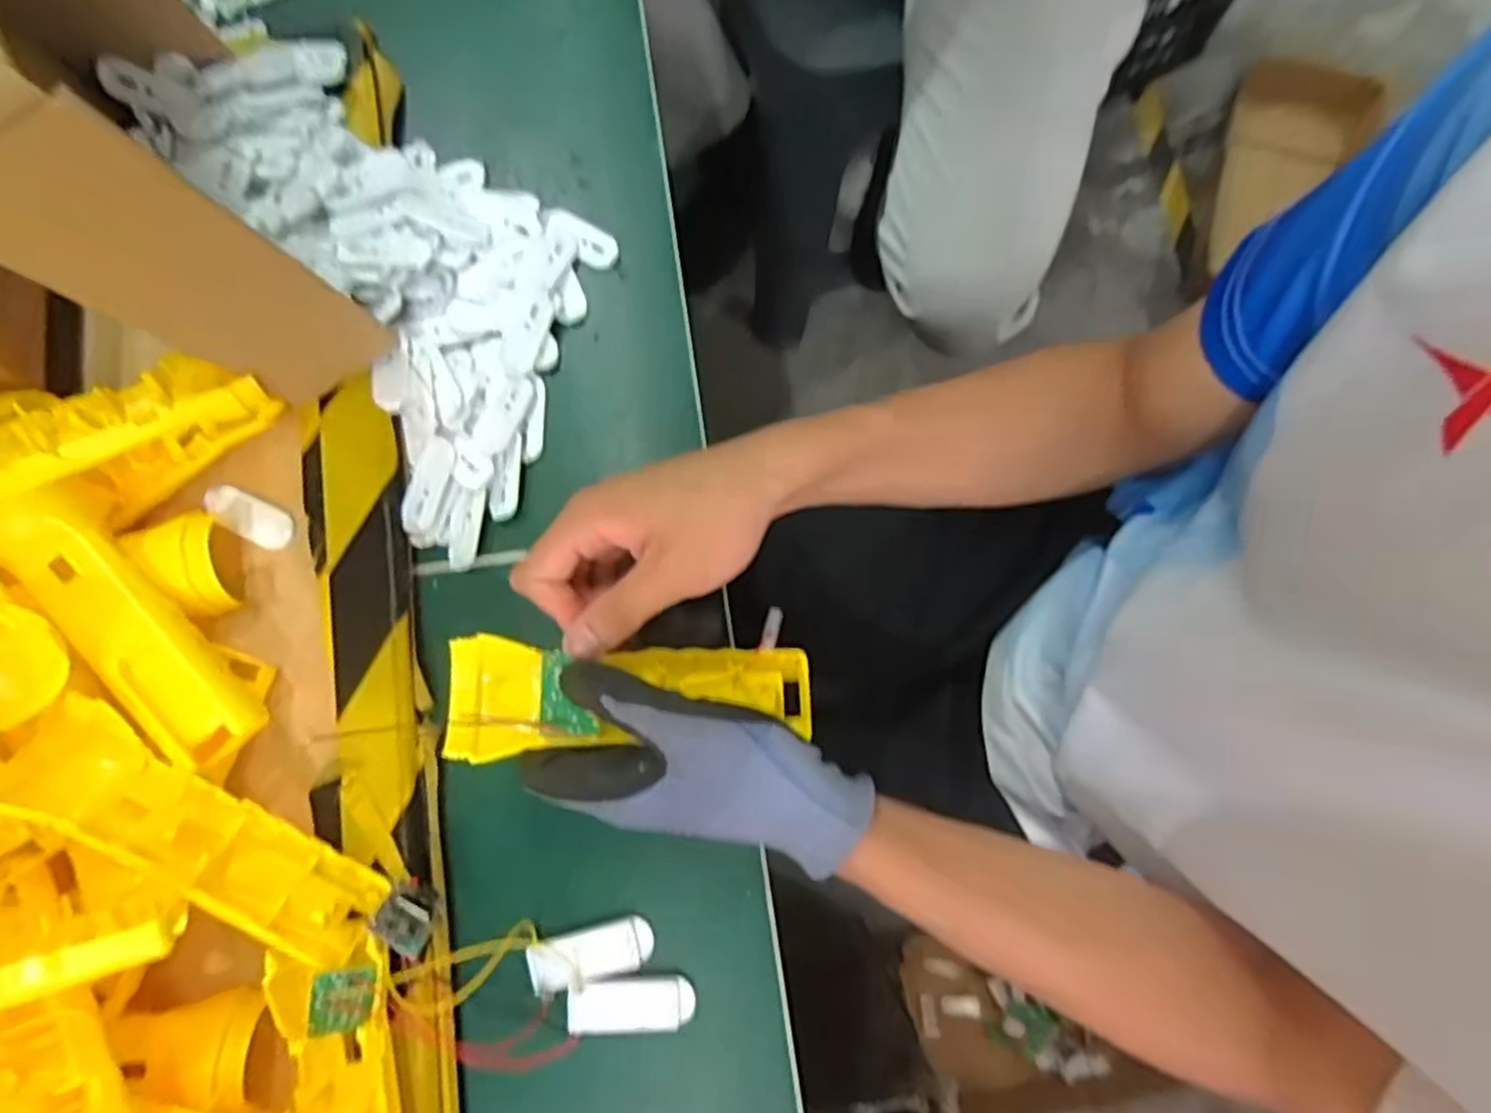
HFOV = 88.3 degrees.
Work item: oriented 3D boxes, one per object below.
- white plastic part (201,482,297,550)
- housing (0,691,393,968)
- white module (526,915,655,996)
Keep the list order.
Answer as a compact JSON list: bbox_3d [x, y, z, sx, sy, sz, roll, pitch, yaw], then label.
[{"bbox_3d":[-0.258,-0.021,0.397,0.052,0.004,0.020,27,80,6],"label":"white plastic part"},{"bbox_3d":[-0.238,0.127,0.335,0.154,0.024,0.044,34,40,-8],"label":"housing"},{"bbox_3d":[-0.073,0.190,0.366,0.058,0.011,0.023,-14,79,-2],"label":"white module"}]

